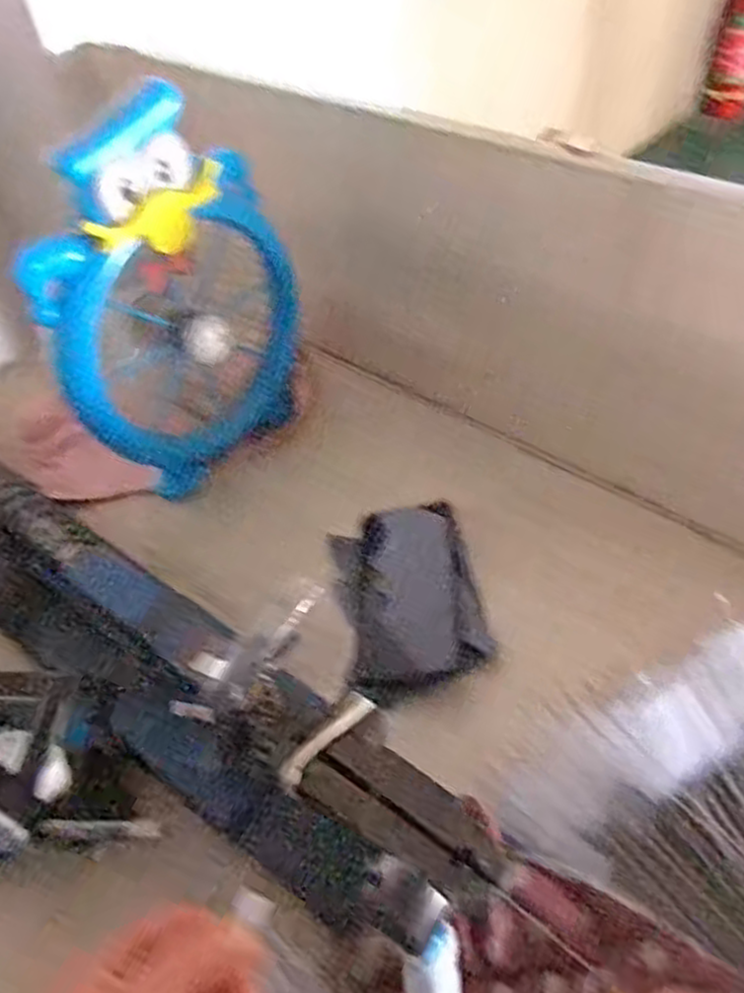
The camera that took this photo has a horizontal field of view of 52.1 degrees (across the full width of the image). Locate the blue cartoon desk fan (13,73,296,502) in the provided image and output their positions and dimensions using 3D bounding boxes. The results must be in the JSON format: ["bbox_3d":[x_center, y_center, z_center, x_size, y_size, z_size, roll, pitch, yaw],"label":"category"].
[{"bbox_3d":[-0.153,-0.154,0.627,0.083,0.289,0.214,23,55,23],"label":"blue cartoon desk fan"}]

